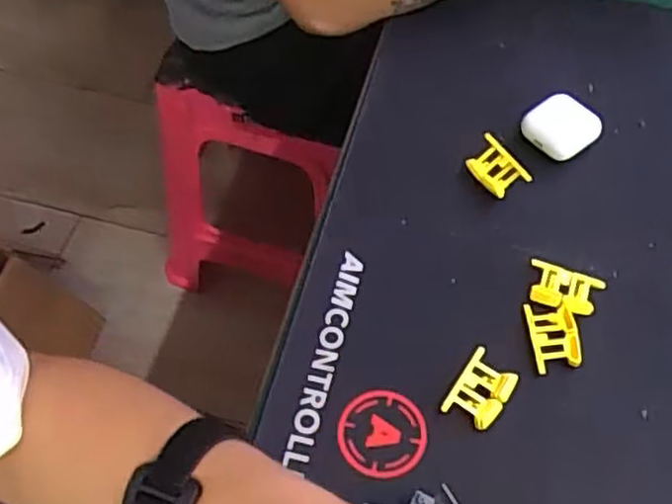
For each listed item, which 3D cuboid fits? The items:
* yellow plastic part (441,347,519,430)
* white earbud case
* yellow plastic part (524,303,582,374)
[{"bbox_3d":[0.080,0.077,0.390,0.028,0.008,0.040,31,65,17],"label":"yellow plastic part"},{"bbox_3d":[0.153,-0.085,0.488,0.040,0.024,0.041,-35,66,-18],"label":"white earbud case"},{"bbox_3d":[0.126,0.048,0.406,0.026,0.006,0.041,-2,60,-1],"label":"yellow plastic part"}]

